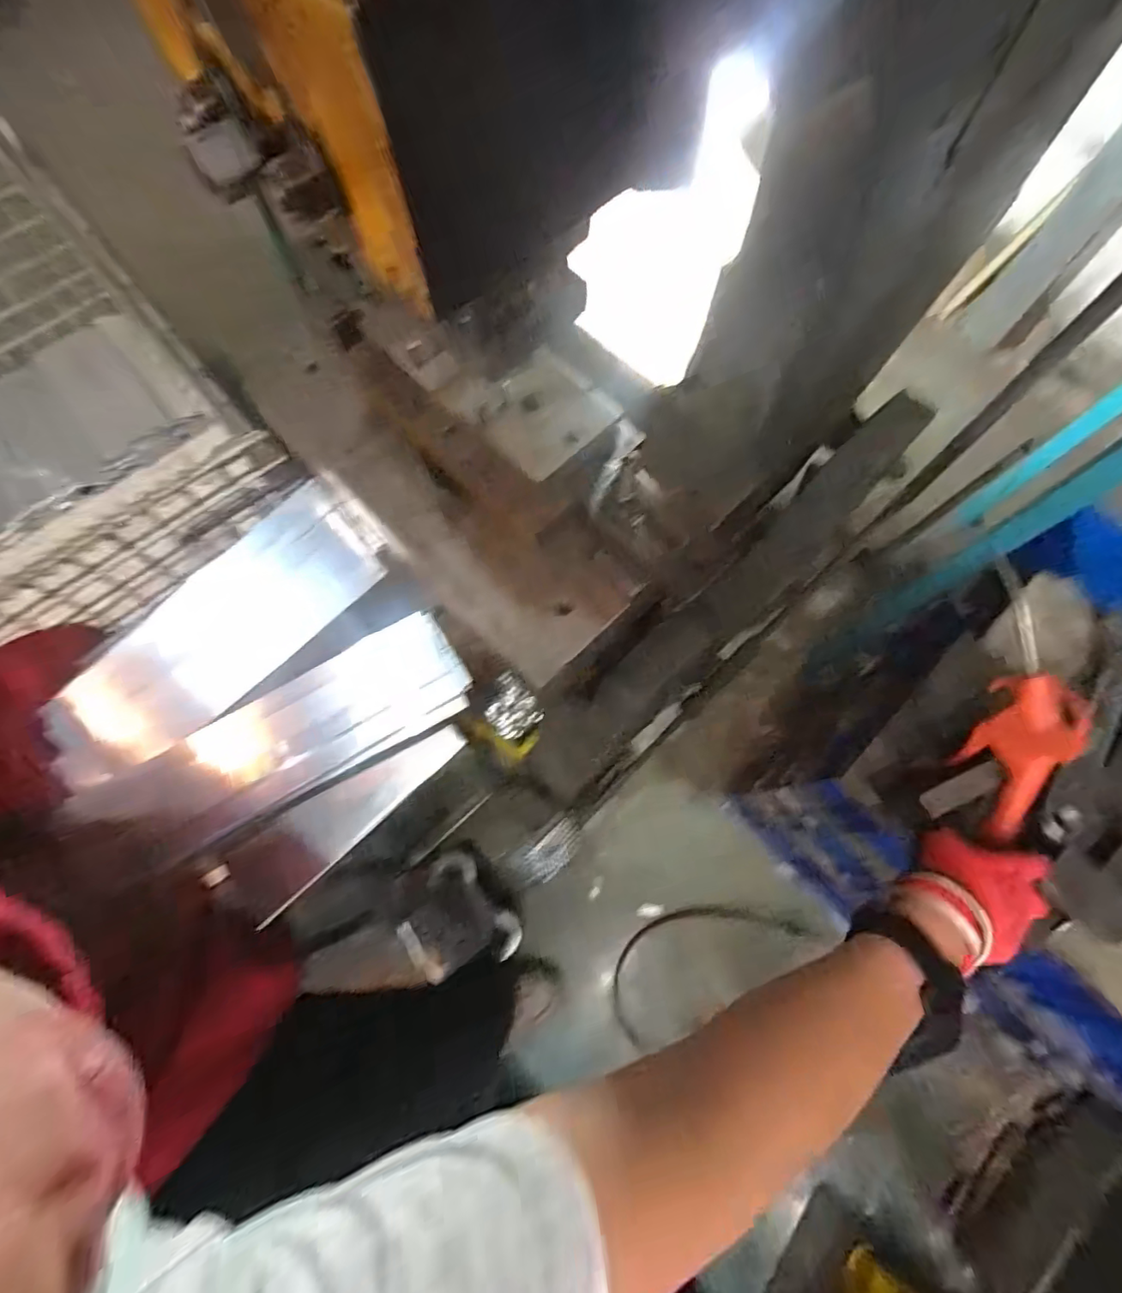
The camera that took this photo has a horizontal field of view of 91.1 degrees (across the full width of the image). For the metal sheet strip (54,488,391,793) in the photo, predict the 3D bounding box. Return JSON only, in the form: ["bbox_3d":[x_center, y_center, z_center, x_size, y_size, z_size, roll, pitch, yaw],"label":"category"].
[{"bbox_3d":[-0.341,-0.013,0.553,0.337,0.029,0.121,-45,99,-15],"label":"metal sheet strip"}]

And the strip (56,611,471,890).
[{"bbox_3d":[-0.241,0.084,0.477,0.323,0.015,0.095,-28,90,-12],"label":"strip"}]

